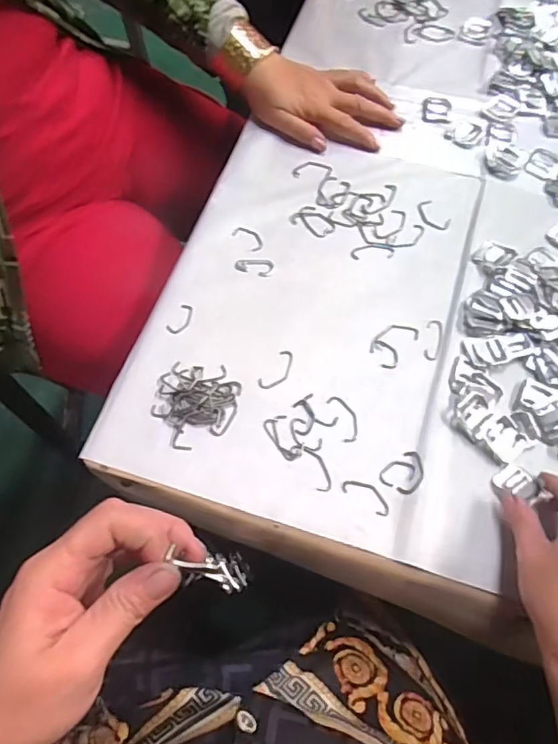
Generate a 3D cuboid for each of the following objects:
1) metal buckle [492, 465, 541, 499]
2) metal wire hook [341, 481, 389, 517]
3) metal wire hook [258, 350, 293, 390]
[{"bbox_3d":[0.187,0.086,0.413,0.032,0.005,0.023,36,70,16],"label":"metal buckle"},{"bbox_3d":[0.069,0.095,0.409,0.040,0.004,0.017,32,69,15],"label":"metal wire hook"},{"bbox_3d":[0.000,-0.001,0.451,0.019,0.004,0.041,32,69,15],"label":"metal wire hook"}]

